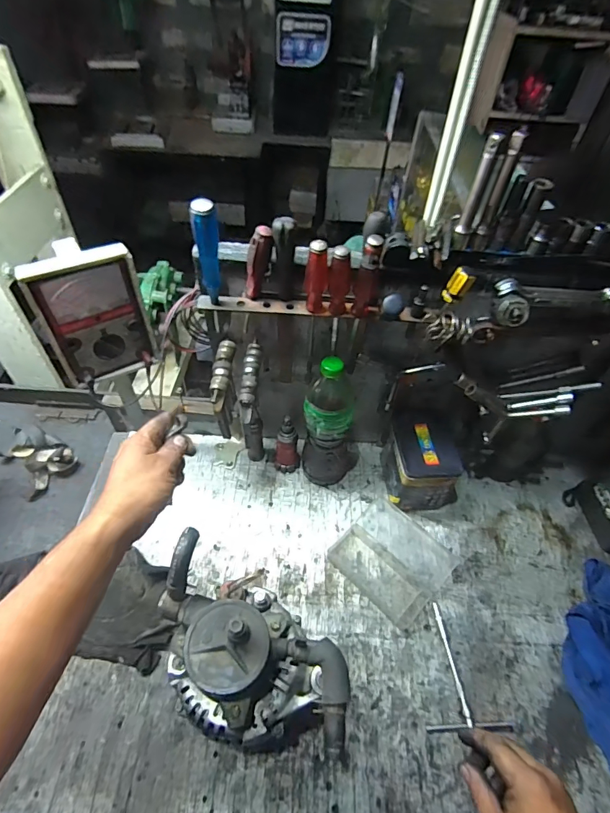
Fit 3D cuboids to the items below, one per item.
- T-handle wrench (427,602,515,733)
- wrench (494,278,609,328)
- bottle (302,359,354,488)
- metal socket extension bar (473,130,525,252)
[{"bbox_3d":[0.216,0.371,0.610,0.114,0.013,0.158,-1,50,-4],"label":"T-handle wrench"},{"bbox_3d":[0.307,-0.133,0.527,0.149,0.031,0.058,-3,50,-7],"label":"wrench"},{"bbox_3d":[0.040,0.035,0.689,0.086,0.275,0.069,9,50,5],"label":"bottle"},{"bbox_3d":[0.209,-0.229,0.461,0.013,0.123,0.013,23,52,15],"label":"metal socket extension bar"}]

